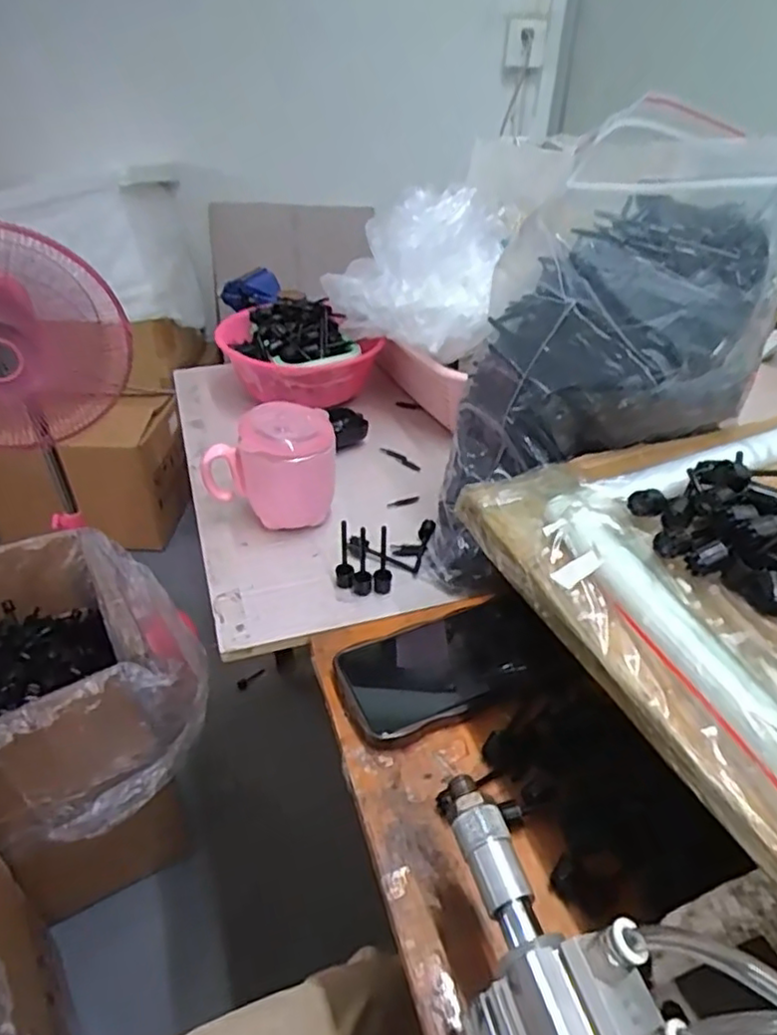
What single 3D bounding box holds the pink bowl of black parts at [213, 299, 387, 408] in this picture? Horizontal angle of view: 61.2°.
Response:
[{"bbox_3d":[-0.104,-0.193,0.758,0.176,0.082,0.143,-6,38,-10],"label":"pink bowl of black parts"}]

